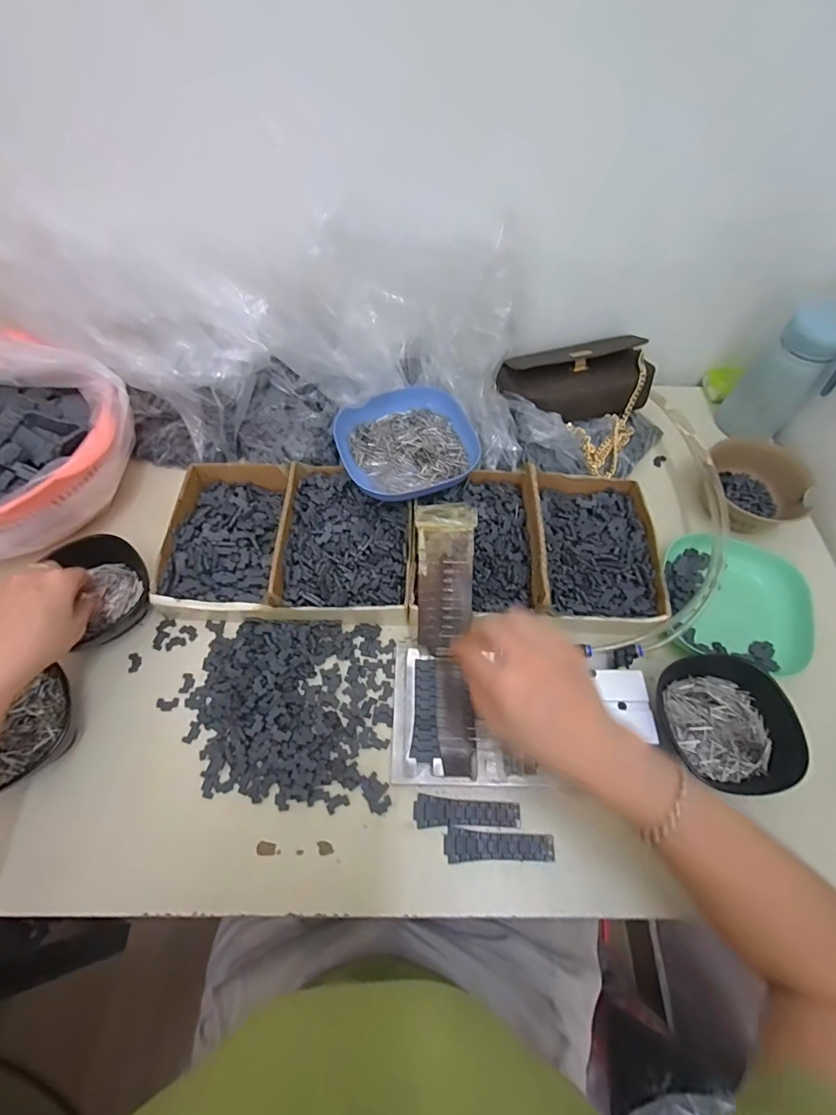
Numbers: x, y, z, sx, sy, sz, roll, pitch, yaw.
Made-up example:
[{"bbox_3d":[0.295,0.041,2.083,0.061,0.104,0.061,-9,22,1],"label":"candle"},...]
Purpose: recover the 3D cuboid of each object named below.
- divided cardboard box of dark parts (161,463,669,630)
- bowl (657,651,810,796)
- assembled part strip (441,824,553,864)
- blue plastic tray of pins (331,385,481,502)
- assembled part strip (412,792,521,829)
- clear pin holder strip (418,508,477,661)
[{"bbox_3d":[0.001,-0.019,0.479,0.496,0.042,0.177,2,60,0],"label":"divided cardboard box of dark parts"},{"bbox_3d":[0.257,0.140,0.400,0.105,0.039,0.108,12,60,5],"label":"bowl"},{"bbox_3d":[0.065,0.230,0.371,0.086,0.004,0.023,4,60,1],"label":"assembled part strip"},{"bbox_3d":[-0.013,-0.128,0.511,0.144,0.033,0.140,-13,61,-9],"label":"blue plastic tray of pins"},{"bbox_3d":[0.040,0.210,0.382,0.086,0.004,0.023,5,60,2],"label":"assembled part strip"},{"bbox_3d":[0.024,0.021,0.424,0.052,0.009,0.134,3,90,1],"label":"clear pin holder strip"}]

